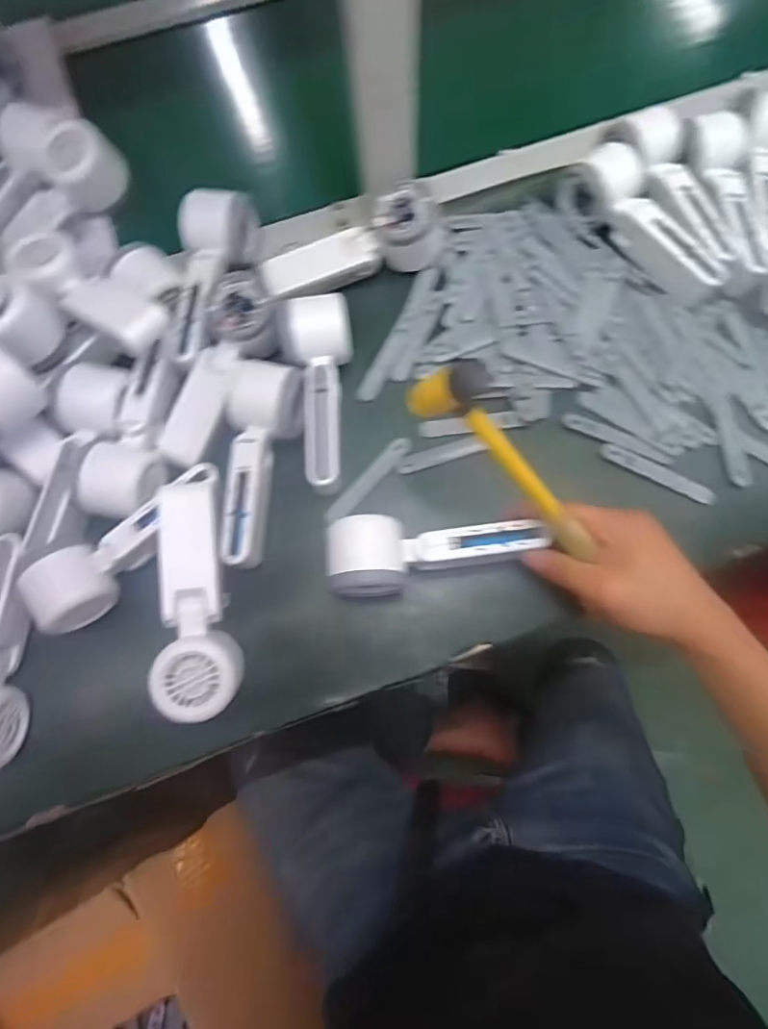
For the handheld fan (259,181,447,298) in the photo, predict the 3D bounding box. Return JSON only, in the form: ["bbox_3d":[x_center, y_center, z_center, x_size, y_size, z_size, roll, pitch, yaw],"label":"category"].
[{"bbox_3d":[-0.026,-0.234,0.508,0.164,0.059,0.062,-16,74,11],"label":"handheld fan"}]

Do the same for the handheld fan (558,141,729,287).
[{"bbox_3d":[0.235,-0.264,0.501,0.168,0.046,0.053,43,80,12],"label":"handheld fan"}]

